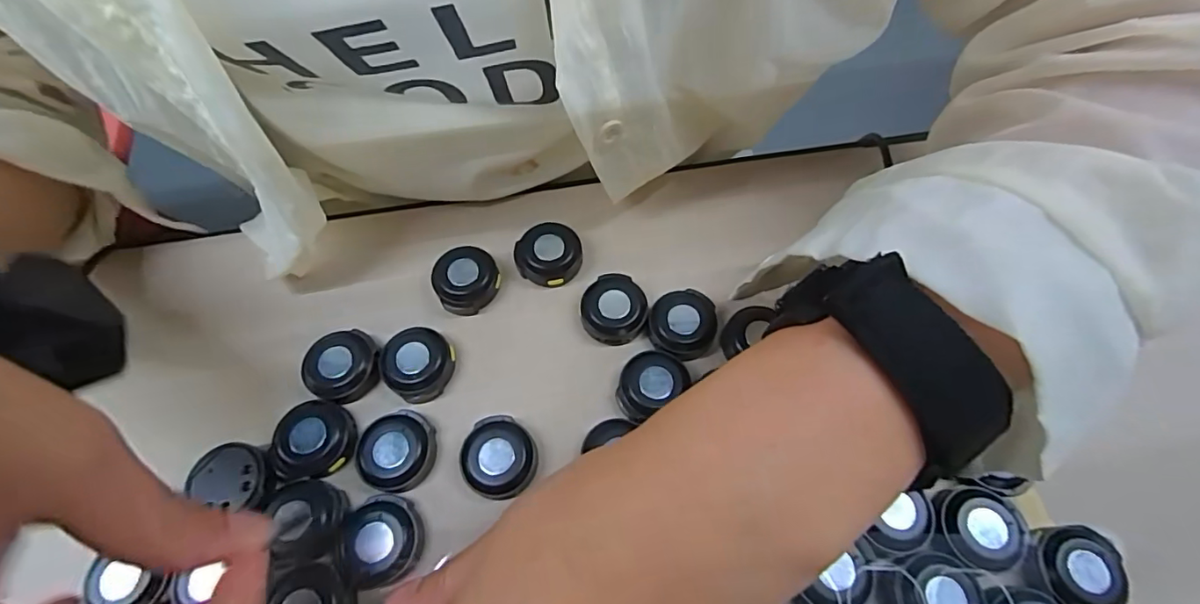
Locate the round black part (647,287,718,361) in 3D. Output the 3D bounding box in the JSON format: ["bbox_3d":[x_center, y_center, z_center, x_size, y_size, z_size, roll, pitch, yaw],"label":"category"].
[{"bbox_3d":[0.036,0.010,0.233,0.028,0.012,0.030,0,65,0],"label":"round black part"}]

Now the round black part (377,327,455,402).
[{"bbox_3d":[-0.078,0.026,0.226,0.029,0.013,0.028,0,65,0],"label":"round black part"}]

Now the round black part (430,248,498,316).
[{"bbox_3d":[-0.061,-0.010,0.243,0.028,0.014,0.026,0,65,0],"label":"round black part"}]

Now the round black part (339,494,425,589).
[{"bbox_3d":[-0.081,0.088,0.197,0.027,0.009,0.028,0,65,0],"label":"round black part"}]

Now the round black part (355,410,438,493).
[{"bbox_3d":[-0.079,0.059,0.211,0.029,0.011,0.029,0,65,0],"label":"round black part"}]

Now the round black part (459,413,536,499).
[{"bbox_3d":[-0.040,0.061,0.211,0.028,0.013,0.030,0,65,0],"label":"round black part"}]

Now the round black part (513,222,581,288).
[{"bbox_3d":[-0.024,-0.022,0.247,0.029,0.011,0.027,0,65,0],"label":"round black part"}]

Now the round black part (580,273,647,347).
[{"bbox_3d":[0.006,0.003,0.235,0.028,0.009,0.028,0,65,0],"label":"round black part"}]

